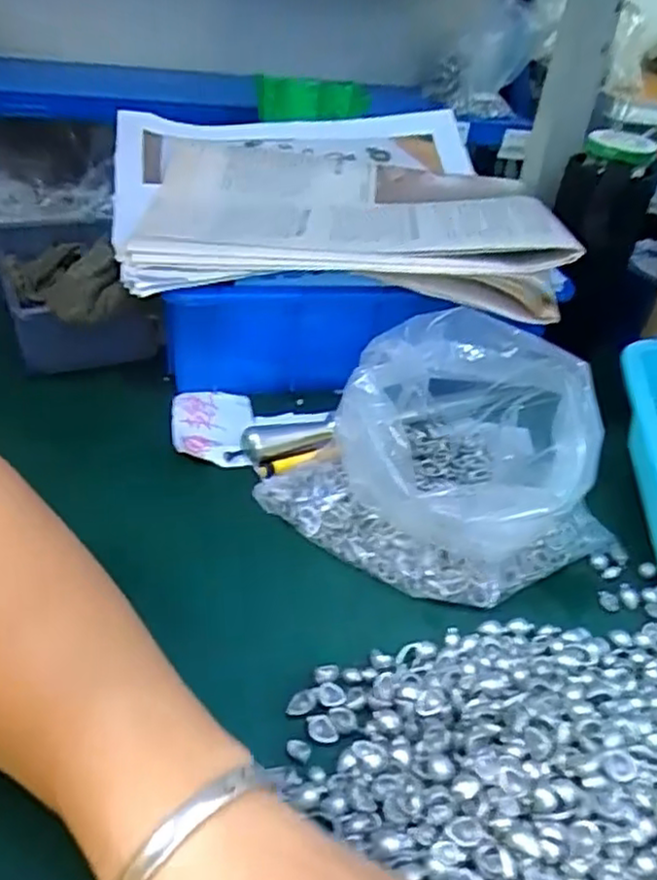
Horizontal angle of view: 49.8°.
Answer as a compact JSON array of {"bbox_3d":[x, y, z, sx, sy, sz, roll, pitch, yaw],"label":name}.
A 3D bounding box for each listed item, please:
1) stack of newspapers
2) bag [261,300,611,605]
[{"bbox_3d":[-0.007,-0.184,0.525,0.295,0.043,0.301,-1,38,-12],"label":"stack of newspapers"},{"bbox_3d":[0.068,0.005,0.389,0.156,0.092,0.149,-24,47,-33],"label":"bag"}]

